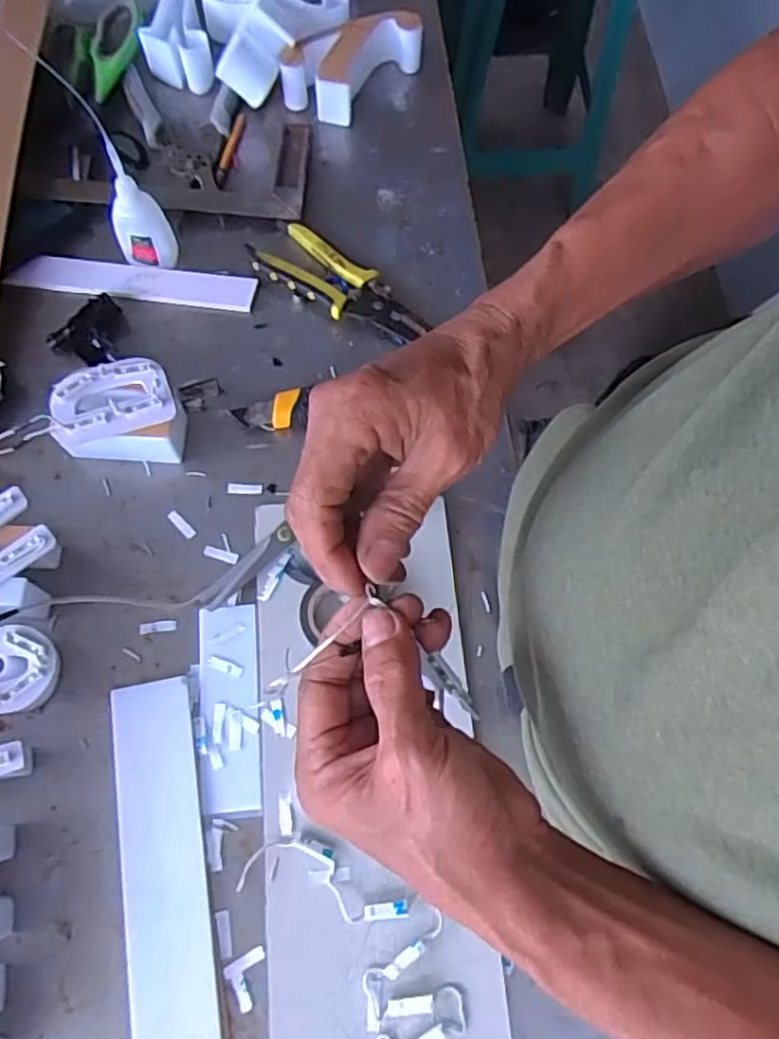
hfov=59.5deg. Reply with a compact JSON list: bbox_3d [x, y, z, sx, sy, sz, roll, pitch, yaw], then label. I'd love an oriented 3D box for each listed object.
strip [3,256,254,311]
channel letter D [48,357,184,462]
[{"bbox_3d":[-0.210,-0.198,0.564,0.194,0.006,0.033,6,70,-1],"label":"strip"},{"bbox_3d":[-0.195,-0.079,0.501,0.088,0.049,0.063,-3,71,-5],"label":"channel letter D"}]

